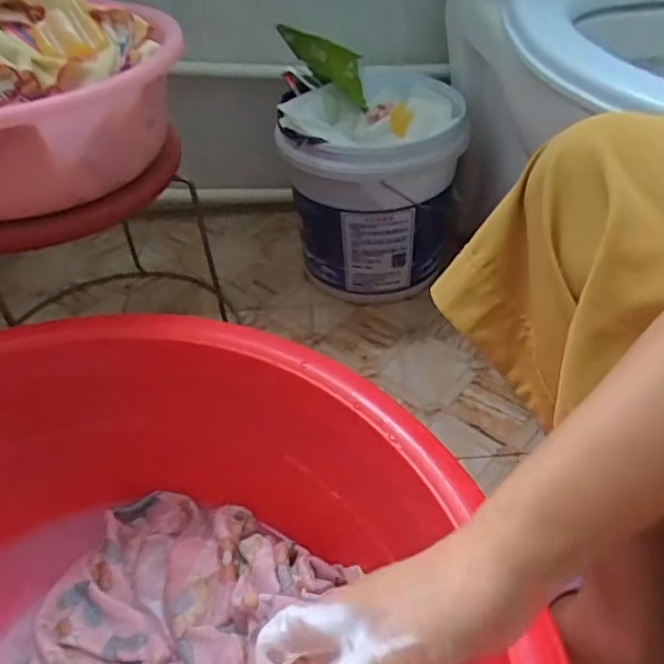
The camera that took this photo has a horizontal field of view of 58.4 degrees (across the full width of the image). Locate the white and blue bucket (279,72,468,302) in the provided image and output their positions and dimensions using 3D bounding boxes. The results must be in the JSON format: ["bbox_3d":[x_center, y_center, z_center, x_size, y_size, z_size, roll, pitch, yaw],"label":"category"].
[{"bbox_3d":[0.059,-0.207,0.866,0.230,0.297,0.199,1,42,5],"label":"white and blue bucket"}]

